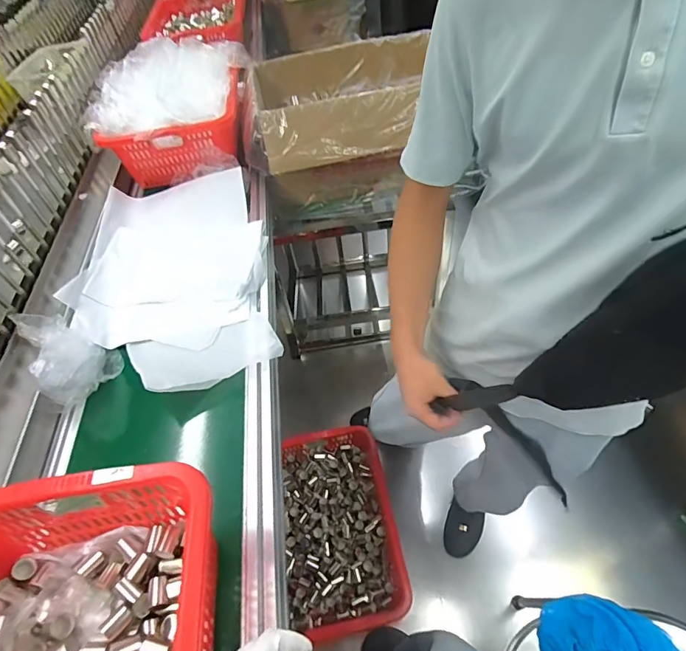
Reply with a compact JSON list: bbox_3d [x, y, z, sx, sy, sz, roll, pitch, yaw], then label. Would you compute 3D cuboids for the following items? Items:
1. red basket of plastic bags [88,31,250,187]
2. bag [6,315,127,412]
[{"bbox_3d":[-0.463,-0.609,1.238,0.395,0.255,0.411,-5,47,1],"label":"red basket of plastic bags"},{"bbox_3d":[-0.519,0.050,0.834,0.132,0.124,0.182,-36,54,-25],"label":"bag"}]

